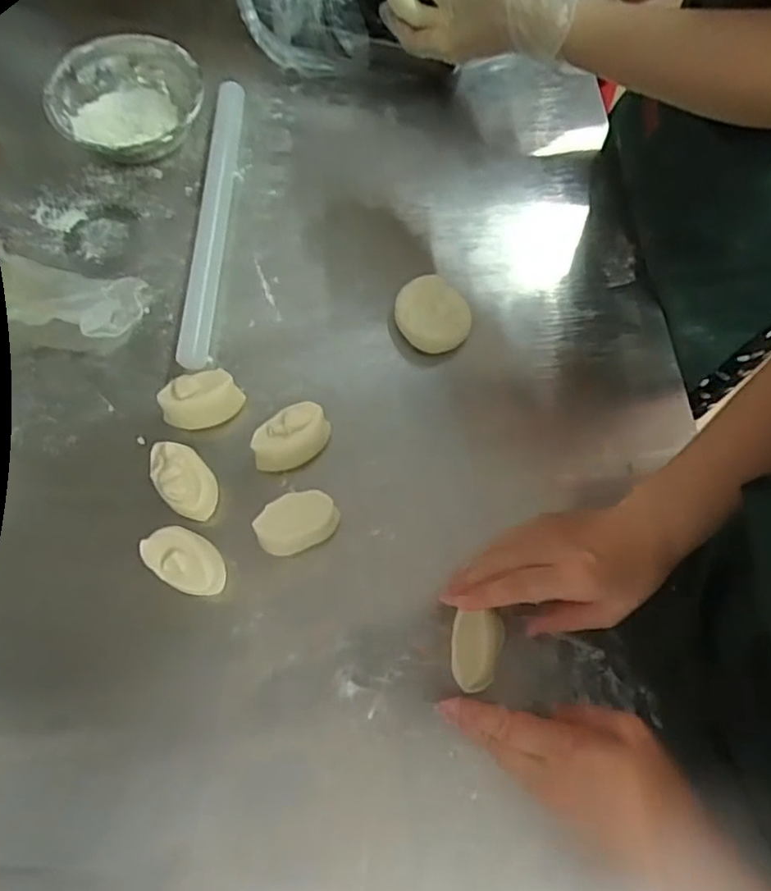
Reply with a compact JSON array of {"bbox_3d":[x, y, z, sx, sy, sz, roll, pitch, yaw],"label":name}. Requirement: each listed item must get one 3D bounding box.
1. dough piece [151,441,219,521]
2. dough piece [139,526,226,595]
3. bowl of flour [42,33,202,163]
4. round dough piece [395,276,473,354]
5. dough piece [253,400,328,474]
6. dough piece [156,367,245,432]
[{"bbox_3d":[-0.161,0.026,0.513,0.040,0.035,0.064,-37,74,-14],"label":"dough piece"},{"bbox_3d":[-0.152,0.090,0.495,0.062,0.037,0.040,31,71,10],"label":"dough piece"},{"bbox_3d":[-0.255,-0.339,0.641,0.147,0.057,0.126,-38,74,-14],"label":"bowl of flour"},{"bbox_3d":[0.044,-0.121,0.591,0.065,0.019,0.076,-14,70,-7],"label":"round dough piece"},{"bbox_3d":[-0.078,-0.006,0.534,0.070,0.042,0.041,-42,75,-15],"label":"dough piece"},{"bbox_3d":[-0.155,-0.037,0.542,0.064,0.039,0.037,-14,70,-7],"label":"dough piece"}]

